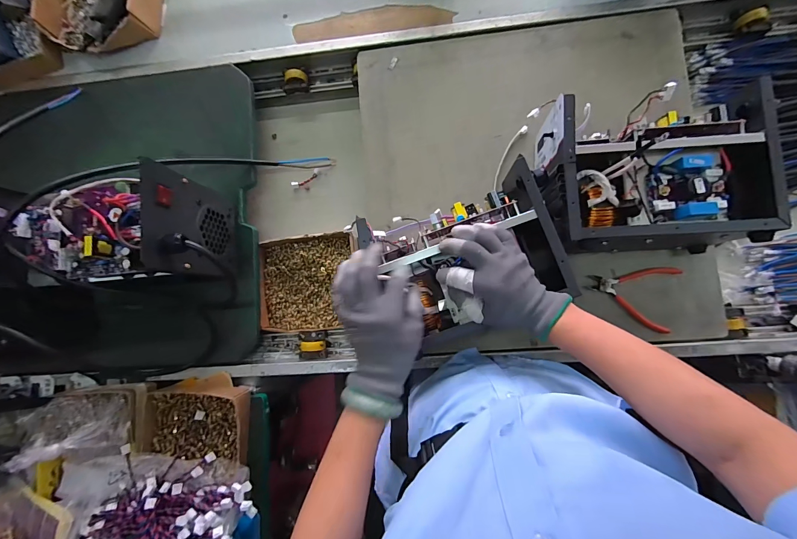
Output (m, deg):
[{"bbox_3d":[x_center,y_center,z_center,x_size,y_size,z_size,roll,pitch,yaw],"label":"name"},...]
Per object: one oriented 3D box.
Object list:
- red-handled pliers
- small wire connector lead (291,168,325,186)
[{"bbox_3d":[0.398,0.034,0.575,0.136,0.013,0.111,18,87,7],"label":"red-handled pliers"},{"bbox_3d":[-0.198,-0.201,0.739,0.076,0.009,0.015,-27,83,3],"label":"small wire connector lead"}]

